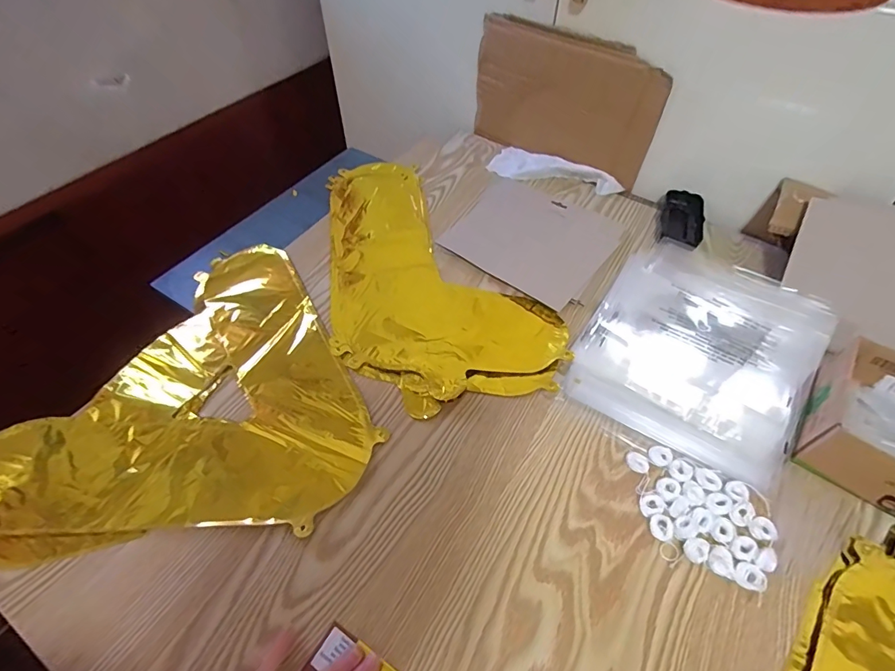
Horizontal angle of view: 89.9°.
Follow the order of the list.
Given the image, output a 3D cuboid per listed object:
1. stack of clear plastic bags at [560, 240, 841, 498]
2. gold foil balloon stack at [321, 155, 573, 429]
[{"bbox_3d":[0.283,0.003,0.500,0.219,0.023,0.284,30,58,20],"label":"stack of clear plastic bags"},{"bbox_3d":[-0.045,-0.095,0.576,0.235,0.010,0.433,-18,56,-14],"label":"gold foil balloon stack"}]

